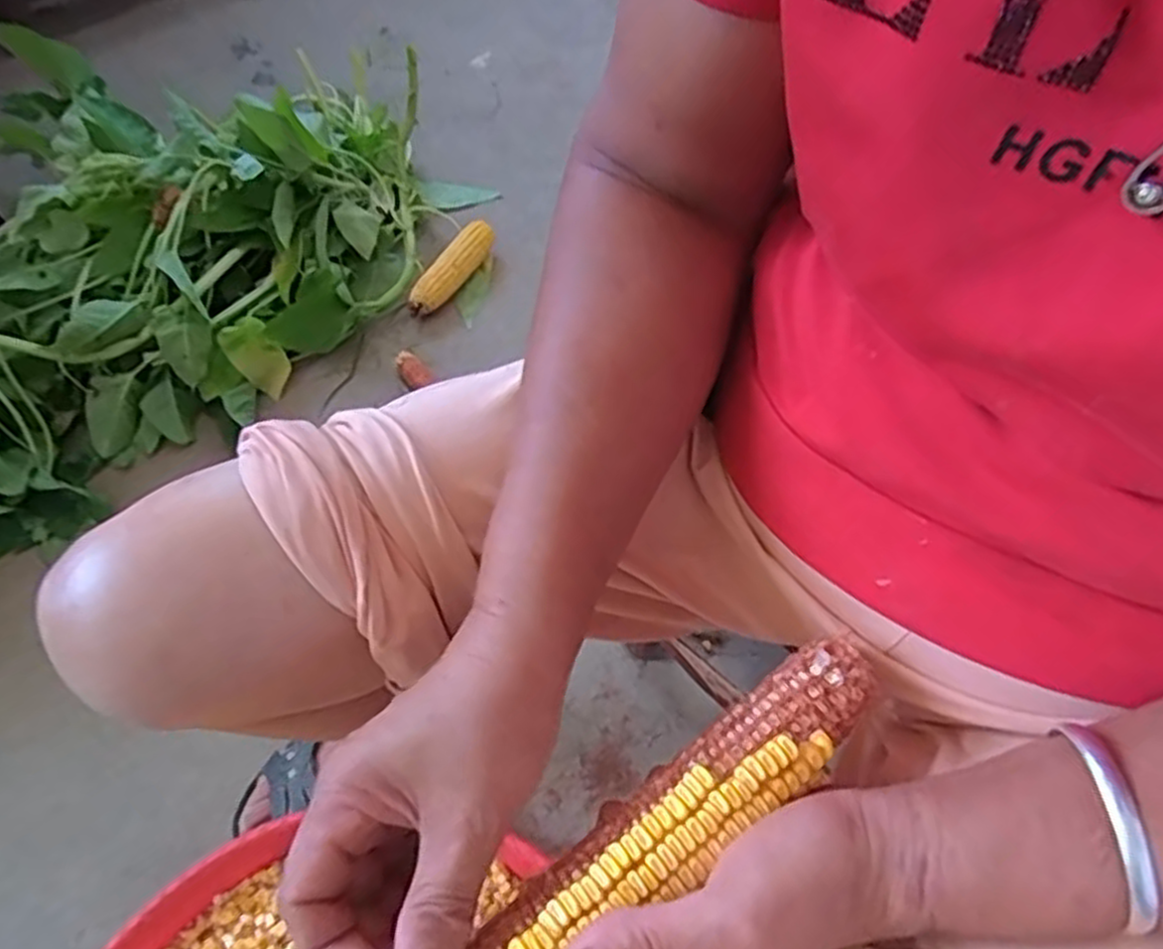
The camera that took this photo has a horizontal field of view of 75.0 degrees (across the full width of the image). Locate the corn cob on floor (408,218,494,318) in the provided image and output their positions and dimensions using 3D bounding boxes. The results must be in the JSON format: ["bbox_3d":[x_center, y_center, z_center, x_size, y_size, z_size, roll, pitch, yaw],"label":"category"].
[{"bbox_3d":[-0.184,-0.287,1.071,0.044,0.048,0.180,25,61,16],"label":"corn cob on floor"}]

